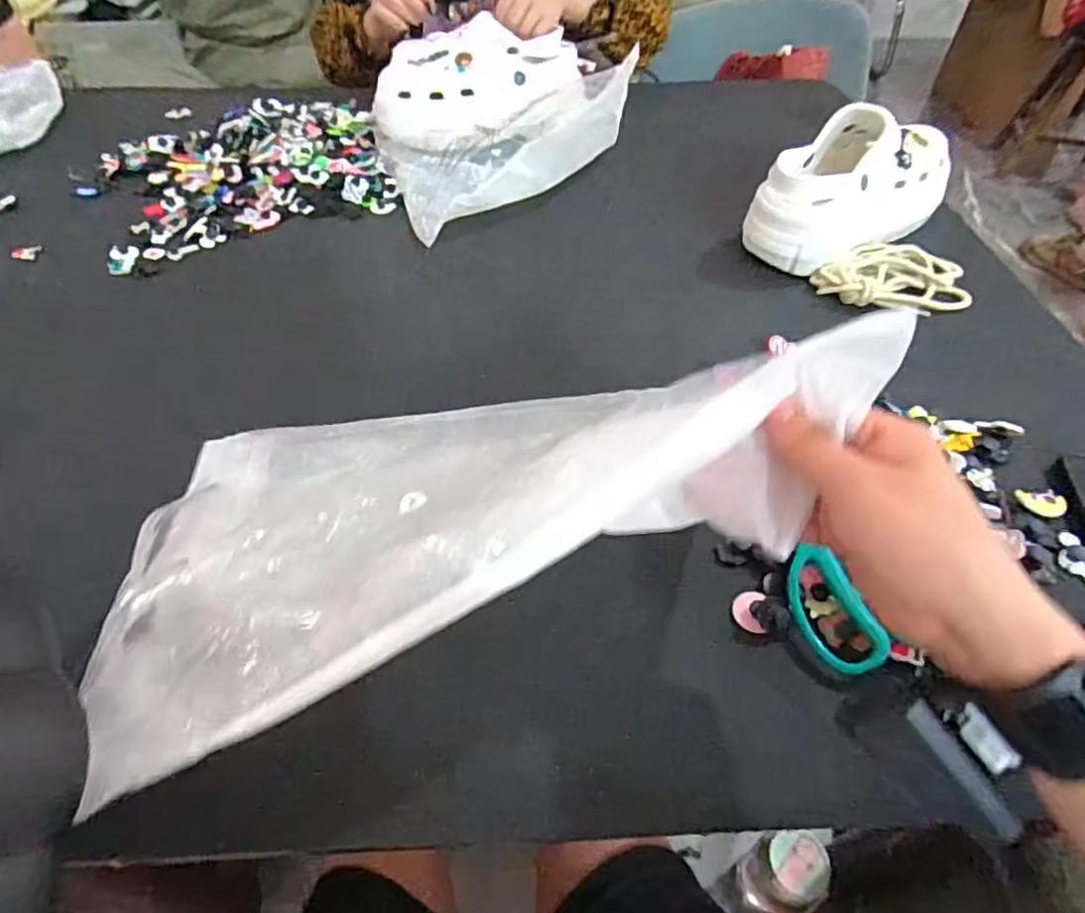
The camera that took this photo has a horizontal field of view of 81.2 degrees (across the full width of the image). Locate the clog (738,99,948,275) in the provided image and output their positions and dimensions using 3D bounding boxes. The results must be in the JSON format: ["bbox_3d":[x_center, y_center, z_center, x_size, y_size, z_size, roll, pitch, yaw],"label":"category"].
[{"bbox_3d":[0.304,-0.269,0.622,0.211,0.099,0.104,-30,56,-24],"label":"clog"}]

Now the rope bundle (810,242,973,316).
[{"bbox_3d":[0.332,-0.173,0.603,0.136,0.020,0.101,11,50,9],"label":"rope bundle"}]

